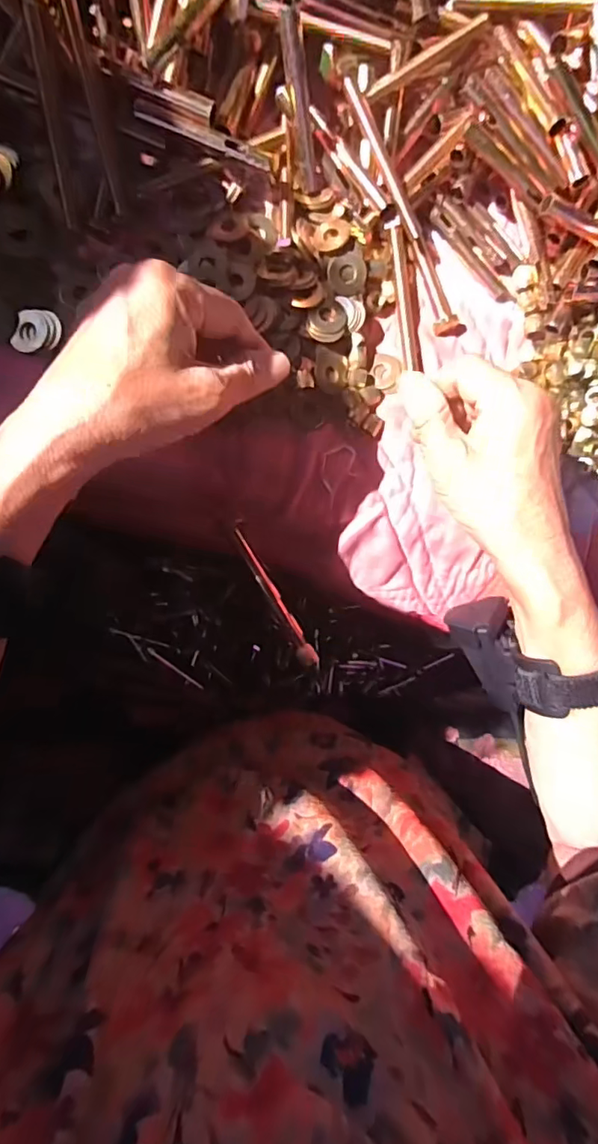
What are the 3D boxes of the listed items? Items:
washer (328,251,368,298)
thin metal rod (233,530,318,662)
[{"bbox_3d":[0.032,-0.194,0.339,0.025,0.004,0.025,5,109,-2],"label":"washer"},{"bbox_3d":[-0.016,0.015,0.331,0.010,0.011,0.099,-30,79,-6],"label":"thin metal rod"}]

